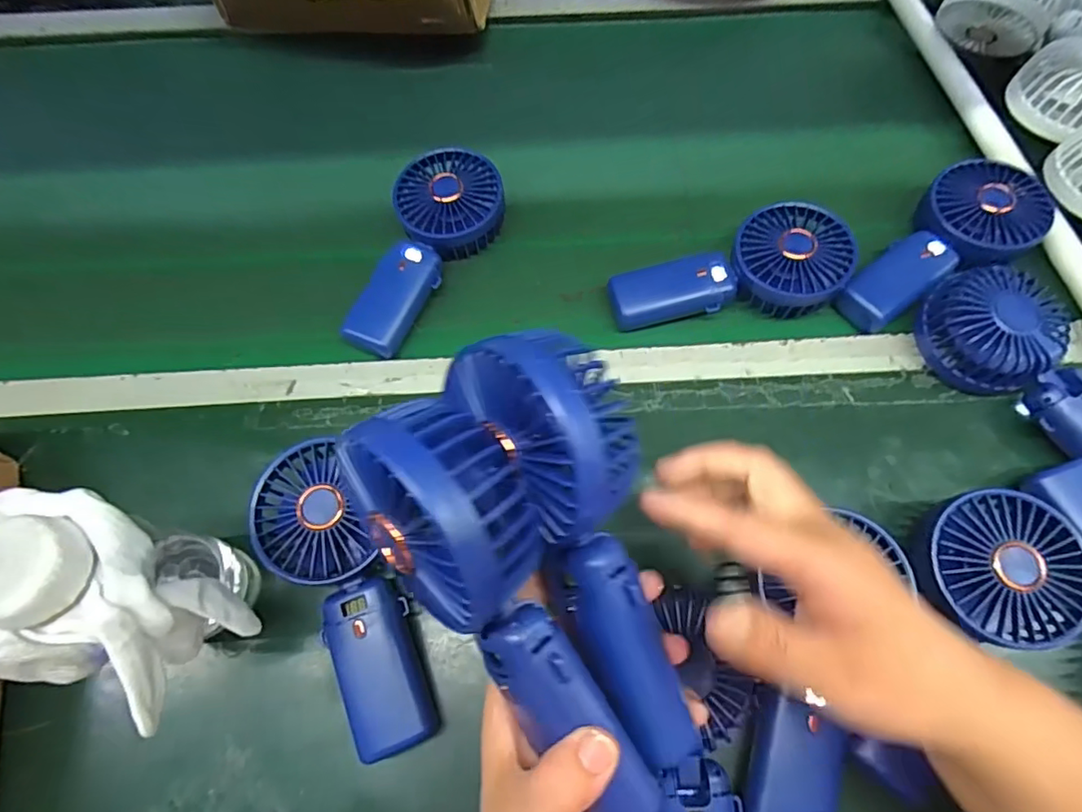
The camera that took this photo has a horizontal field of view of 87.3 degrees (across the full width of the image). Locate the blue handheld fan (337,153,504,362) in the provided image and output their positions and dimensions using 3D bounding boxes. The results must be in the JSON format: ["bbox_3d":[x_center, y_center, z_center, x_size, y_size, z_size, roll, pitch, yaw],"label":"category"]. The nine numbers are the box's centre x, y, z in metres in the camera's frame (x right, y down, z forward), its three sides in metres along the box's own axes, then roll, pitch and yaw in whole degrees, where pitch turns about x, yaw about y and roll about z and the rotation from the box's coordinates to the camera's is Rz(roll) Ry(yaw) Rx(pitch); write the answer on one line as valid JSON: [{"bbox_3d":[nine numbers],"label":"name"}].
[{"bbox_3d":[-0.092,-0.119,0.455,0.082,0.053,0.179,19,68,8],"label":"blue handheld fan"}]

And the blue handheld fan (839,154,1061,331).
[{"bbox_3d":[0.313,-0.133,0.450,0.185,0.041,0.087,-26,69,-11],"label":"blue handheld fan"}]

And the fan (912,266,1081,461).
[{"bbox_3d":[0.346,-0.021,0.393,0.075,0.052,0.177,-38,72,-15],"label":"fan"}]

